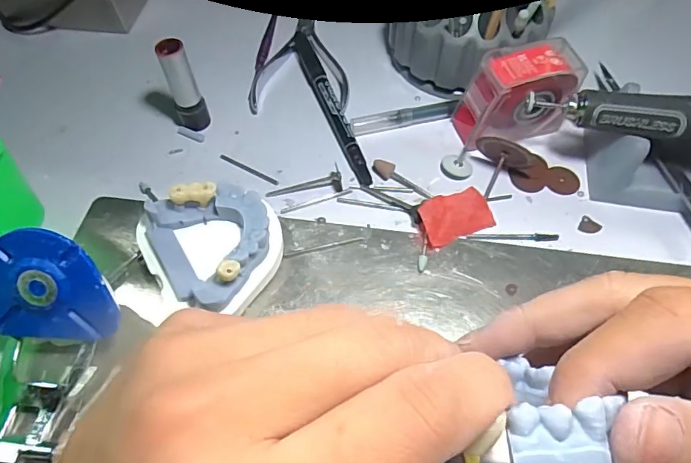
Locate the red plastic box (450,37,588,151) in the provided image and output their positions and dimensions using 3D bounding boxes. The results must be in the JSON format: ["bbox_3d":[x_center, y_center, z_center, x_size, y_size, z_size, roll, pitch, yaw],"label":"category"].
[{"bbox_3d":[0.104,-0.081,0.291,0.061,0.051,0.031,-16,59,-9],"label":"red plastic box"}]

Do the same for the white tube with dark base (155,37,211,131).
[{"bbox_3d":[-0.098,-0.086,0.292,0.018,0.059,0.013,-24,61,-13],"label":"white tube with dark base"}]

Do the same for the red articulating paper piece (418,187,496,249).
[{"bbox_3d":[0.061,-0.009,0.268,0.043,0.004,0.025,-21,90,-18],"label":"red articulating paper piece"}]

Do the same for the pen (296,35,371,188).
[{"bbox_3d":[-0.011,-0.085,0.318,0.014,0.010,0.135,-16,59,-8],"label":"pen"}]

